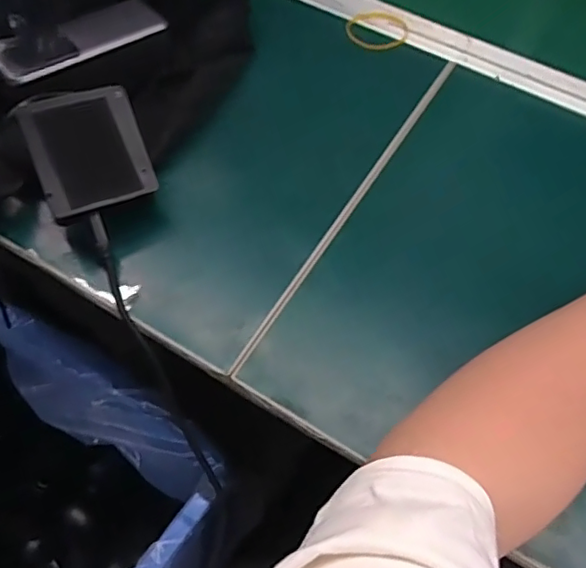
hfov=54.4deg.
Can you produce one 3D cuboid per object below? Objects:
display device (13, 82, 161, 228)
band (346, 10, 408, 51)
[{"bbox_3d":[-0.136,-0.090,0.383,0.071,0.010,0.079,-21,90,-19],"label":"display device"},{"bbox_3d":[0.077,-0.235,0.528,0.055,0.006,0.050,1,61,-2],"label":"band"}]

